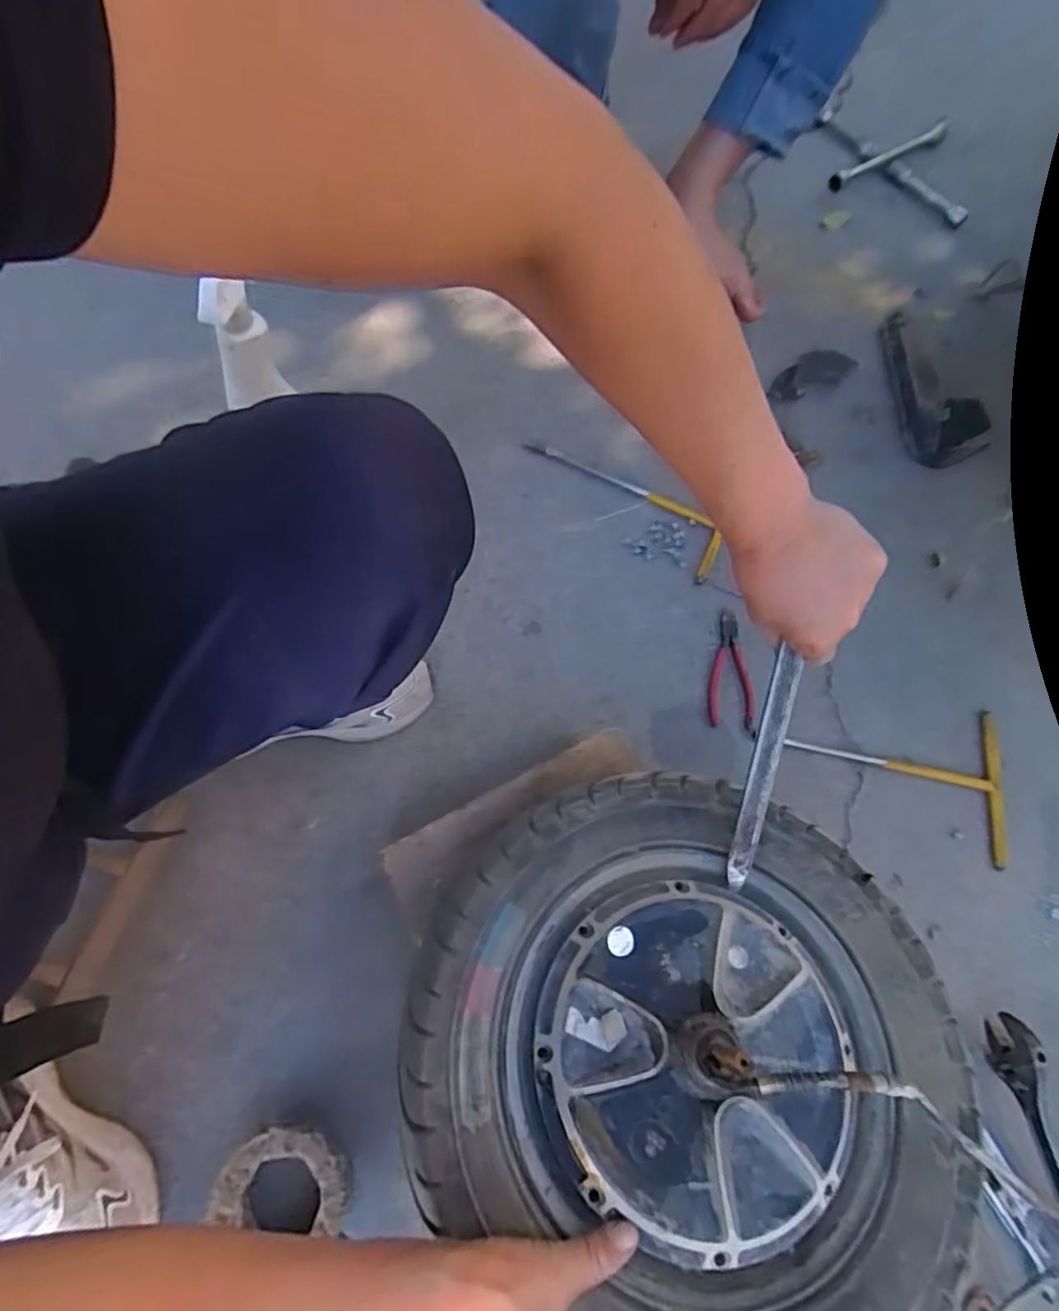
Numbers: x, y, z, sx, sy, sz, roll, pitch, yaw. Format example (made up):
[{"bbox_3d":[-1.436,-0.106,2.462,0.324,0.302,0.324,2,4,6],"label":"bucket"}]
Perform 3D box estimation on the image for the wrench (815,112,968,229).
[{"bbox_3d":[0.656,-0.903,1.167,0.267,0.038,0.307,6,66,0],"label":"wrench"}]

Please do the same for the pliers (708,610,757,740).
[{"bbox_3d":[0.239,0.018,0.754,0.054,0.015,0.151,8,66,0],"label":"pliers"}]

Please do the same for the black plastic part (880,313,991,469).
[{"bbox_3d":[0.590,-0.396,0.950,0.128,0.028,0.276,-3,66,-5],"label":"black plastic part"}]

